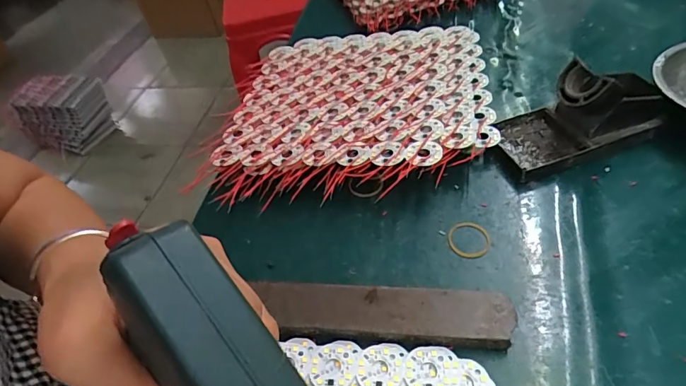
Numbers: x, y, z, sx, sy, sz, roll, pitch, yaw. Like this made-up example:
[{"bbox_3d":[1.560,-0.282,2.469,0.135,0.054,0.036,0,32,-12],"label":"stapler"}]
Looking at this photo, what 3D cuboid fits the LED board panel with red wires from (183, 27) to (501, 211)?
[{"bbox_3d":[0.017,-0.101,0.458,0.269,0.036,0.277,-2,48,11],"label":"LED board panel with red wires"}]

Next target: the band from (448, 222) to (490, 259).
[{"bbox_3d":[0.100,0.037,0.343,0.032,0.004,0.035,-6,48,7],"label":"band"}]

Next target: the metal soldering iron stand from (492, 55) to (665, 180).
[{"bbox_3d":[0.212,-0.076,0.381,0.151,0.066,0.073,-17,47,-3],"label":"metal soldering iron stand"}]

